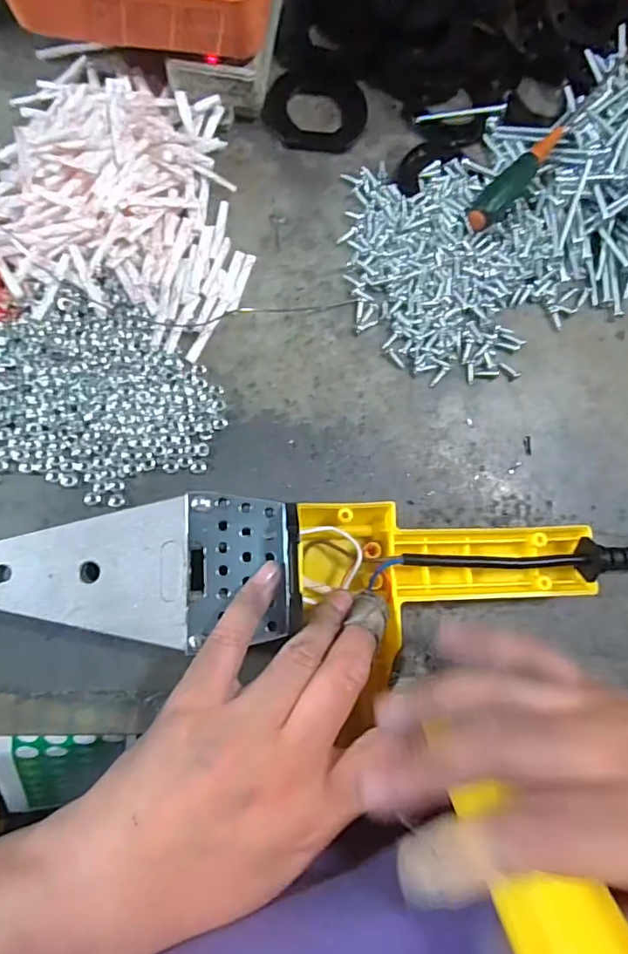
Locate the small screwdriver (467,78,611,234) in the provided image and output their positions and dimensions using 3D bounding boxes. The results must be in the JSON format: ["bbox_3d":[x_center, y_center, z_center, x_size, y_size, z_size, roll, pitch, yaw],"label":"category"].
[{"bbox_3d":[0.131,-0.188,0.299,0.015,0.017,0.123,41,80,1],"label":"small screwdriver"}]

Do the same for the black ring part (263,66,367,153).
[{"bbox_3d":[0.001,-0.220,0.307,0.059,0.006,0.056,0,82,-6],"label":"black ring part"}]

